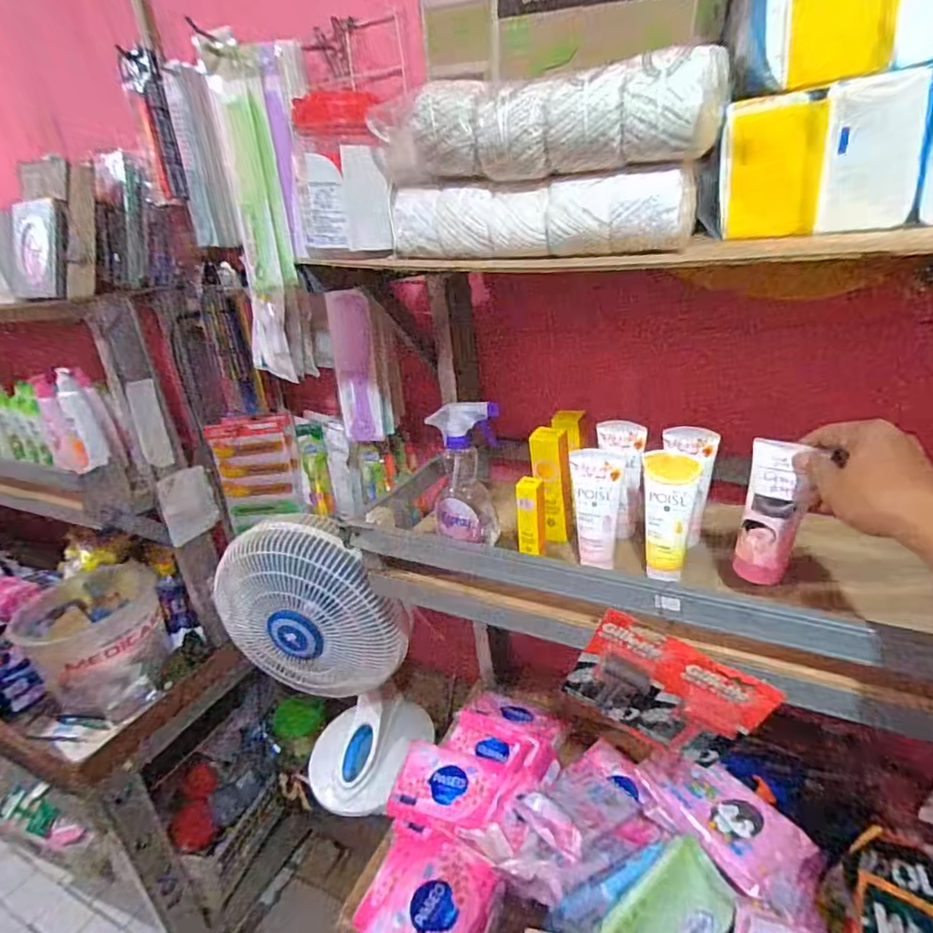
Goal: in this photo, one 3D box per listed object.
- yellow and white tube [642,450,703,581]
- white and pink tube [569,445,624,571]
[{"bbox_3d":[0.214,0.053,0.577,0.054,0.139,0.026,7,26,25],"label":"yellow and white tube"},{"bbox_3d":[0.145,0.047,0.603,0.054,0.127,0.042,1,24,13],"label":"white and pink tube"}]

